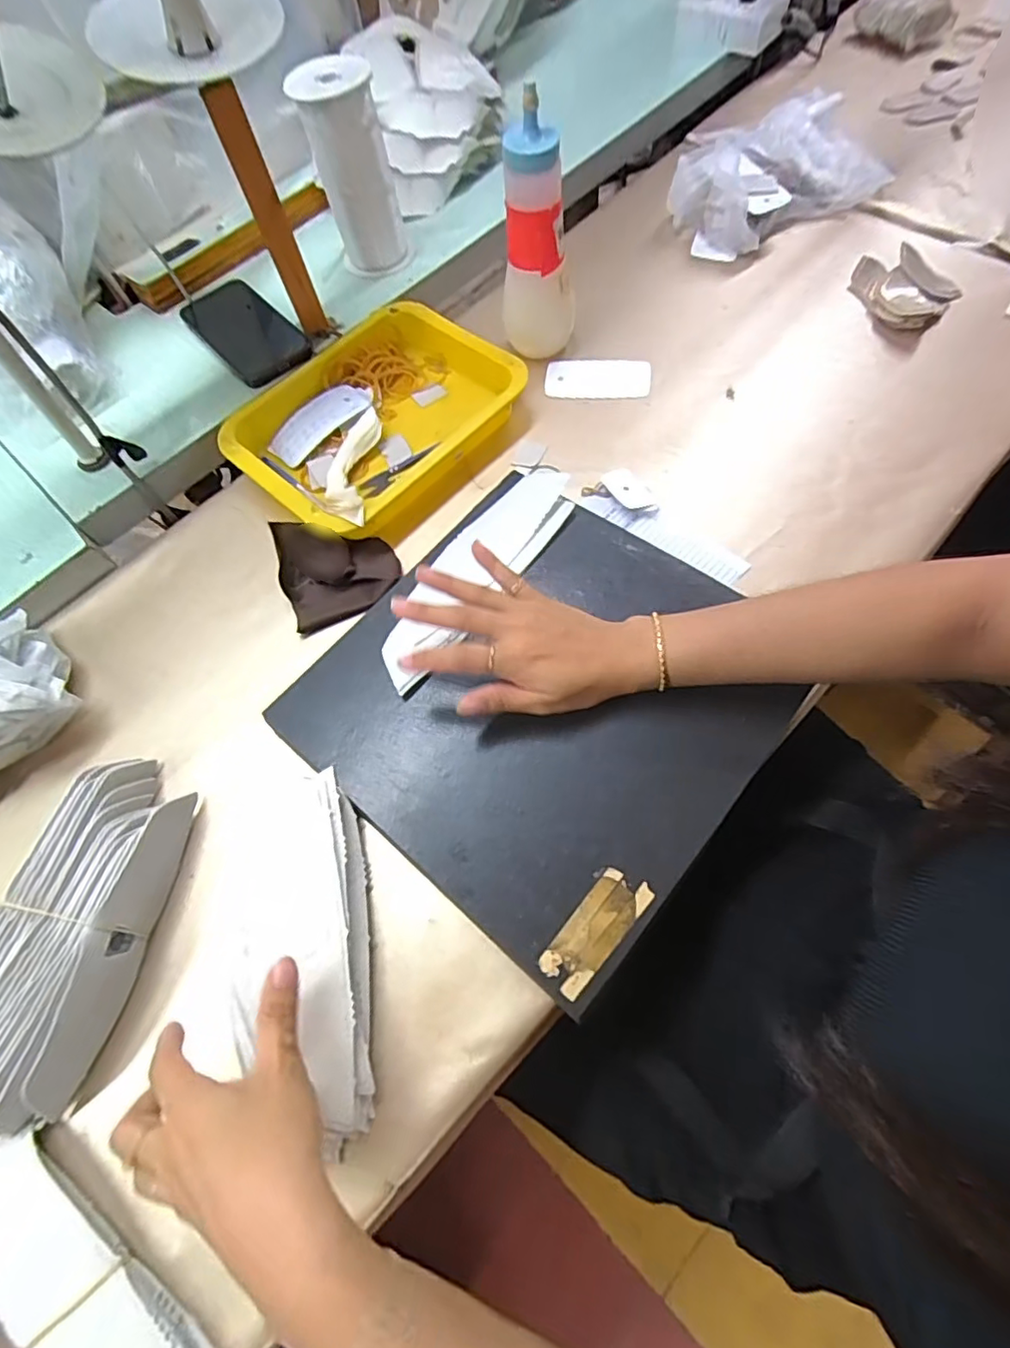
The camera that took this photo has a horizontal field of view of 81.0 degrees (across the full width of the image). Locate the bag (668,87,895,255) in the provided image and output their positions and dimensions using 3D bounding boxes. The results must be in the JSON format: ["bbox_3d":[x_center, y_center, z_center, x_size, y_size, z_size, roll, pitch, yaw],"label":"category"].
[{"bbox_3d":[0.294,-0.579,0.673,0.235,0.058,0.179,-26,66,-5],"label":"bag"}]

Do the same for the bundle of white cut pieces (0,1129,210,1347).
[{"bbox_3d":[-0.230,0.348,0.327,0.198,0.025,0.061,30,72,18],"label":"bundle of white cut pieces"}]

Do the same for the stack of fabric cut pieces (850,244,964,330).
[{"bbox_3d":[0.398,-0.390,0.597,0.097,0.031,0.085,38,75,20],"label":"stack of fabric cut pieces"}]

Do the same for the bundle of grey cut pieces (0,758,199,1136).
[{"bbox_3d":[-0.283,0.168,0.388,0.098,0.060,0.223,17,68,12],"label":"bundle of grey cut pieces"}]

